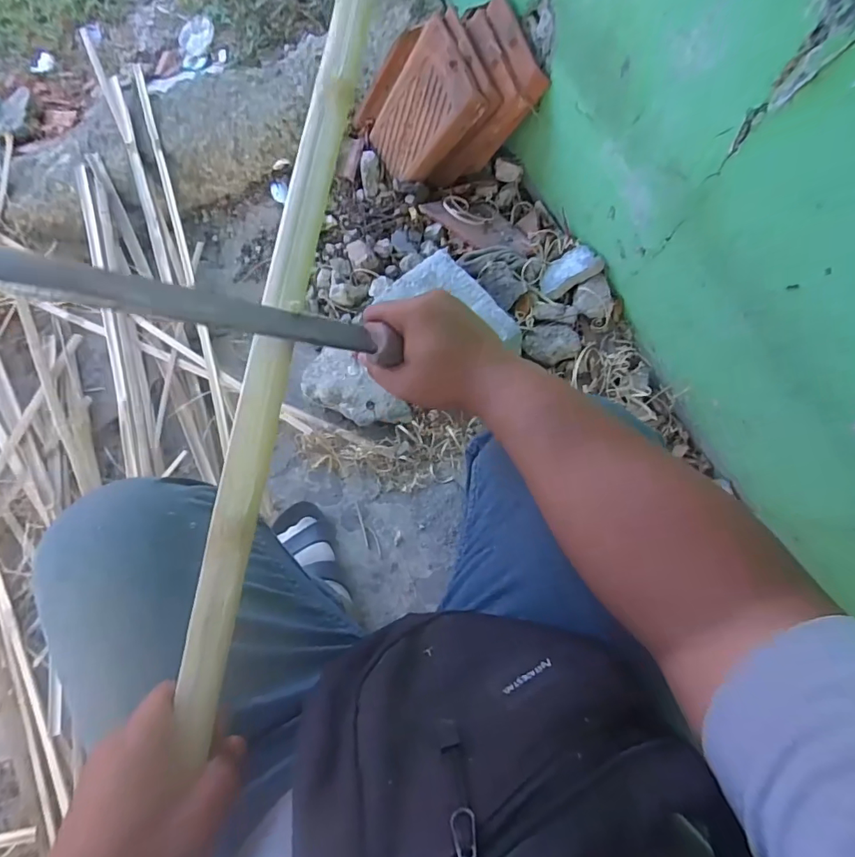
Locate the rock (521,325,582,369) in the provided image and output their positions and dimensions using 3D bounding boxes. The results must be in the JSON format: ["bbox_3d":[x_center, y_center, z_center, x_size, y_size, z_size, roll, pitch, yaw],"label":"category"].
[{"bbox_3d":[0.216,-0.149,0.835,0.093,0.031,0.068,-15,76,-5],"label":"rock"}]

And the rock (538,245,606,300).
[{"bbox_3d":[0.252,-0.280,0.848,0.106,0.027,0.070,-28,52,33],"label":"rock"}]

